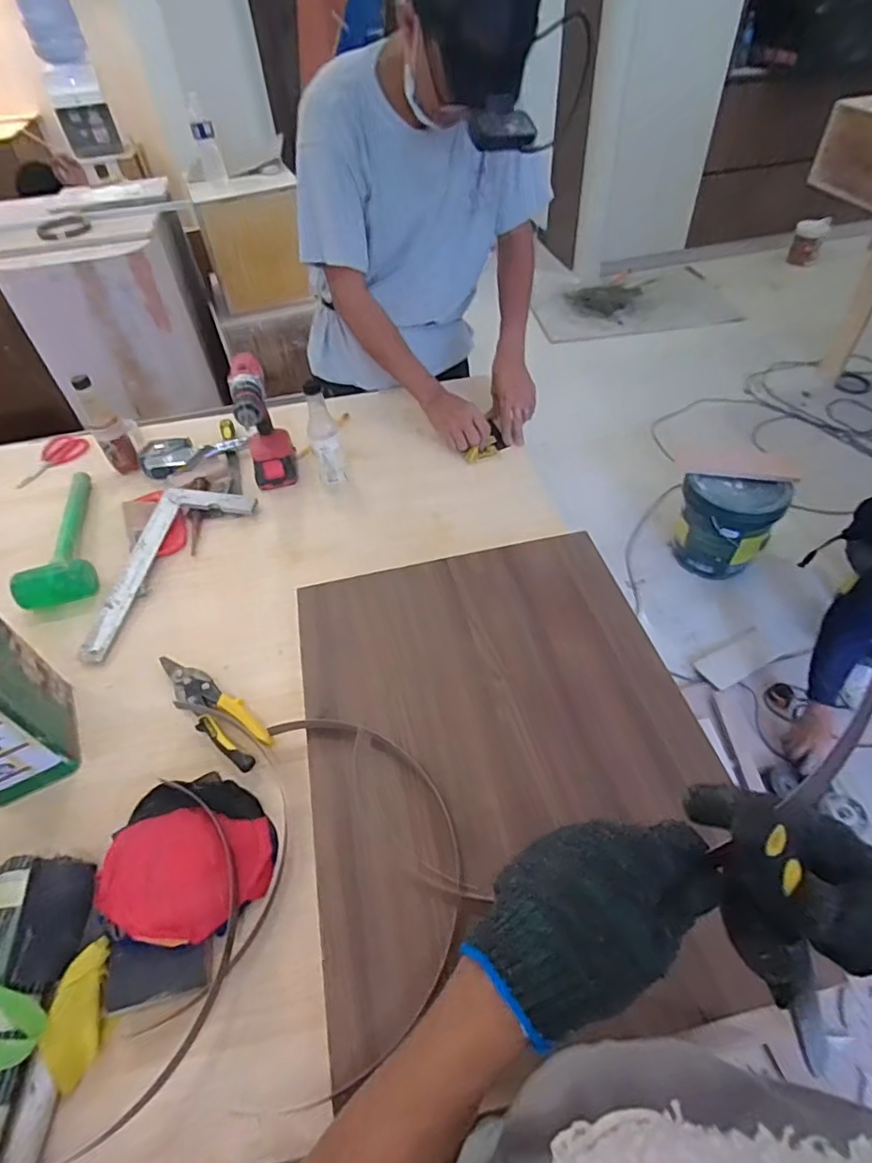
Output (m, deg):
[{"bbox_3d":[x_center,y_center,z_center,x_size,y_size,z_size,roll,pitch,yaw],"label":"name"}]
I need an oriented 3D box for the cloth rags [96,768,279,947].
[{"bbox_3d":[-0.276,0.298,0.627,0.168,0.025,0.176,-36,56,-25],"label":"cloth rags"}]

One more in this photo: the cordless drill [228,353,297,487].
[{"bbox_3d":[-0.295,-0.260,0.999,0.086,0.209,0.166,-19,51,-13],"label":"cordless drill"}]

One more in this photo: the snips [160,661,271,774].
[{"bbox_3d":[-0.302,0.160,0.751,0.228,0.019,0.057,30,57,26],"label":"snips"}]

